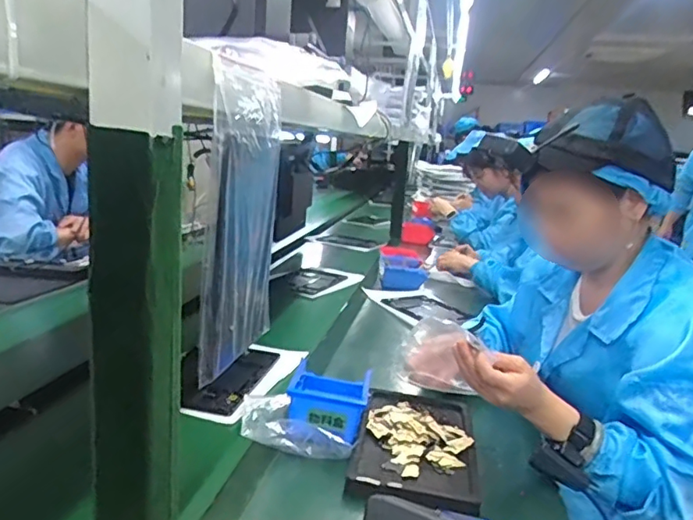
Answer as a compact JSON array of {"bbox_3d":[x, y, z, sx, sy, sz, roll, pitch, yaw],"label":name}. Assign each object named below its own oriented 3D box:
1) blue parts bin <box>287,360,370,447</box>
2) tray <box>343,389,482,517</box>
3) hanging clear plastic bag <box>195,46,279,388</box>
[{"bbox_3d":[-0.024,0.196,0.799,0.111,0.053,0.151,8,14,4],"label":"blue parts bin"},{"bbox_3d":[0.096,0.240,0.762,0.152,0.027,0.268,6,12,9],"label":"tray"},{"bbox_3d":[-0.107,-0.044,0.591,0.037,0.293,0.182,5,12,3],"label":"hanging clear plastic bag"}]

